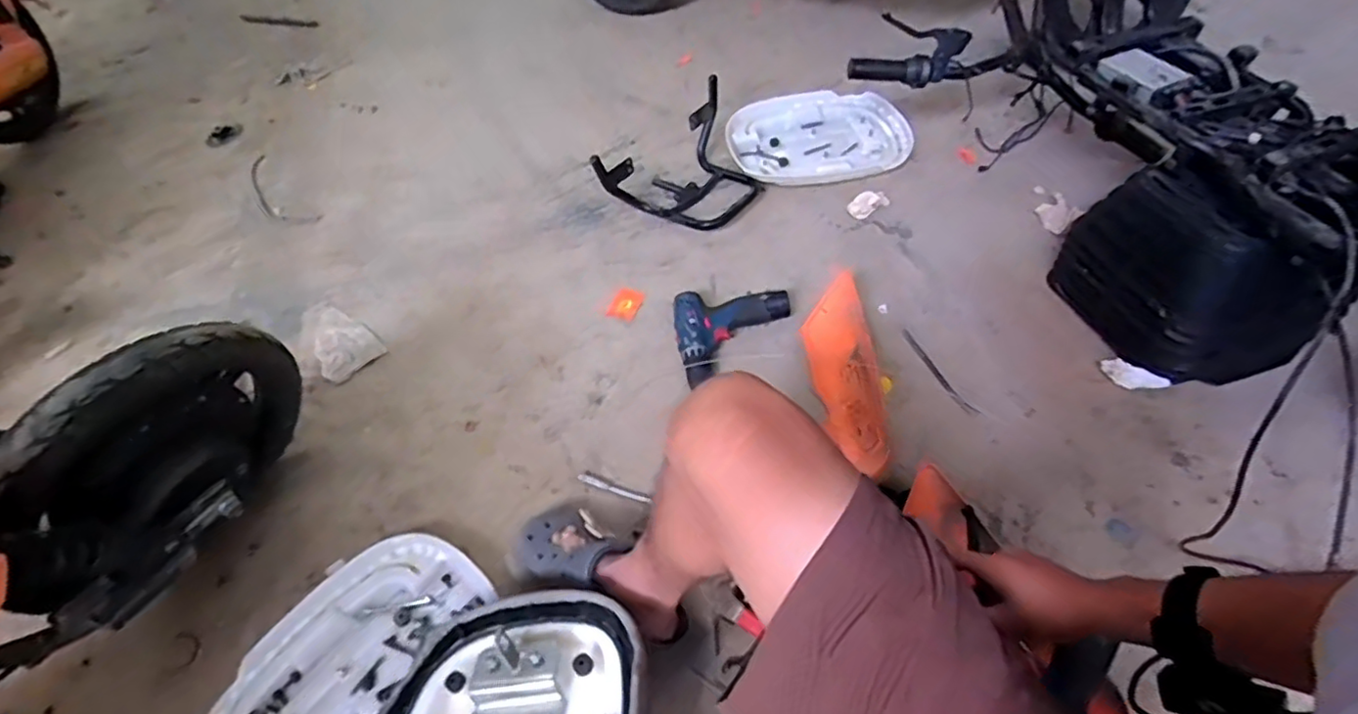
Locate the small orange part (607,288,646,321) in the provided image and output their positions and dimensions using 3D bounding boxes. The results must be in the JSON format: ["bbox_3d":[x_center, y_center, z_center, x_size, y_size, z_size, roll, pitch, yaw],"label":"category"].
[{"bbox_3d":[-0.093,-0.094,1.146,0.060,0.004,0.068,16,57,25],"label":"small orange part"}]

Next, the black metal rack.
[{"bbox_3d":[0.037,-0.360,1.239,0.211,0.138,0.357,33,62,24],"label":"black metal rack"}]

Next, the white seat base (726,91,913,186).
[{"bbox_3d":[0.291,-0.465,1.355,0.359,0.034,0.257,-8,54,-2],"label":"white seat base"}]

